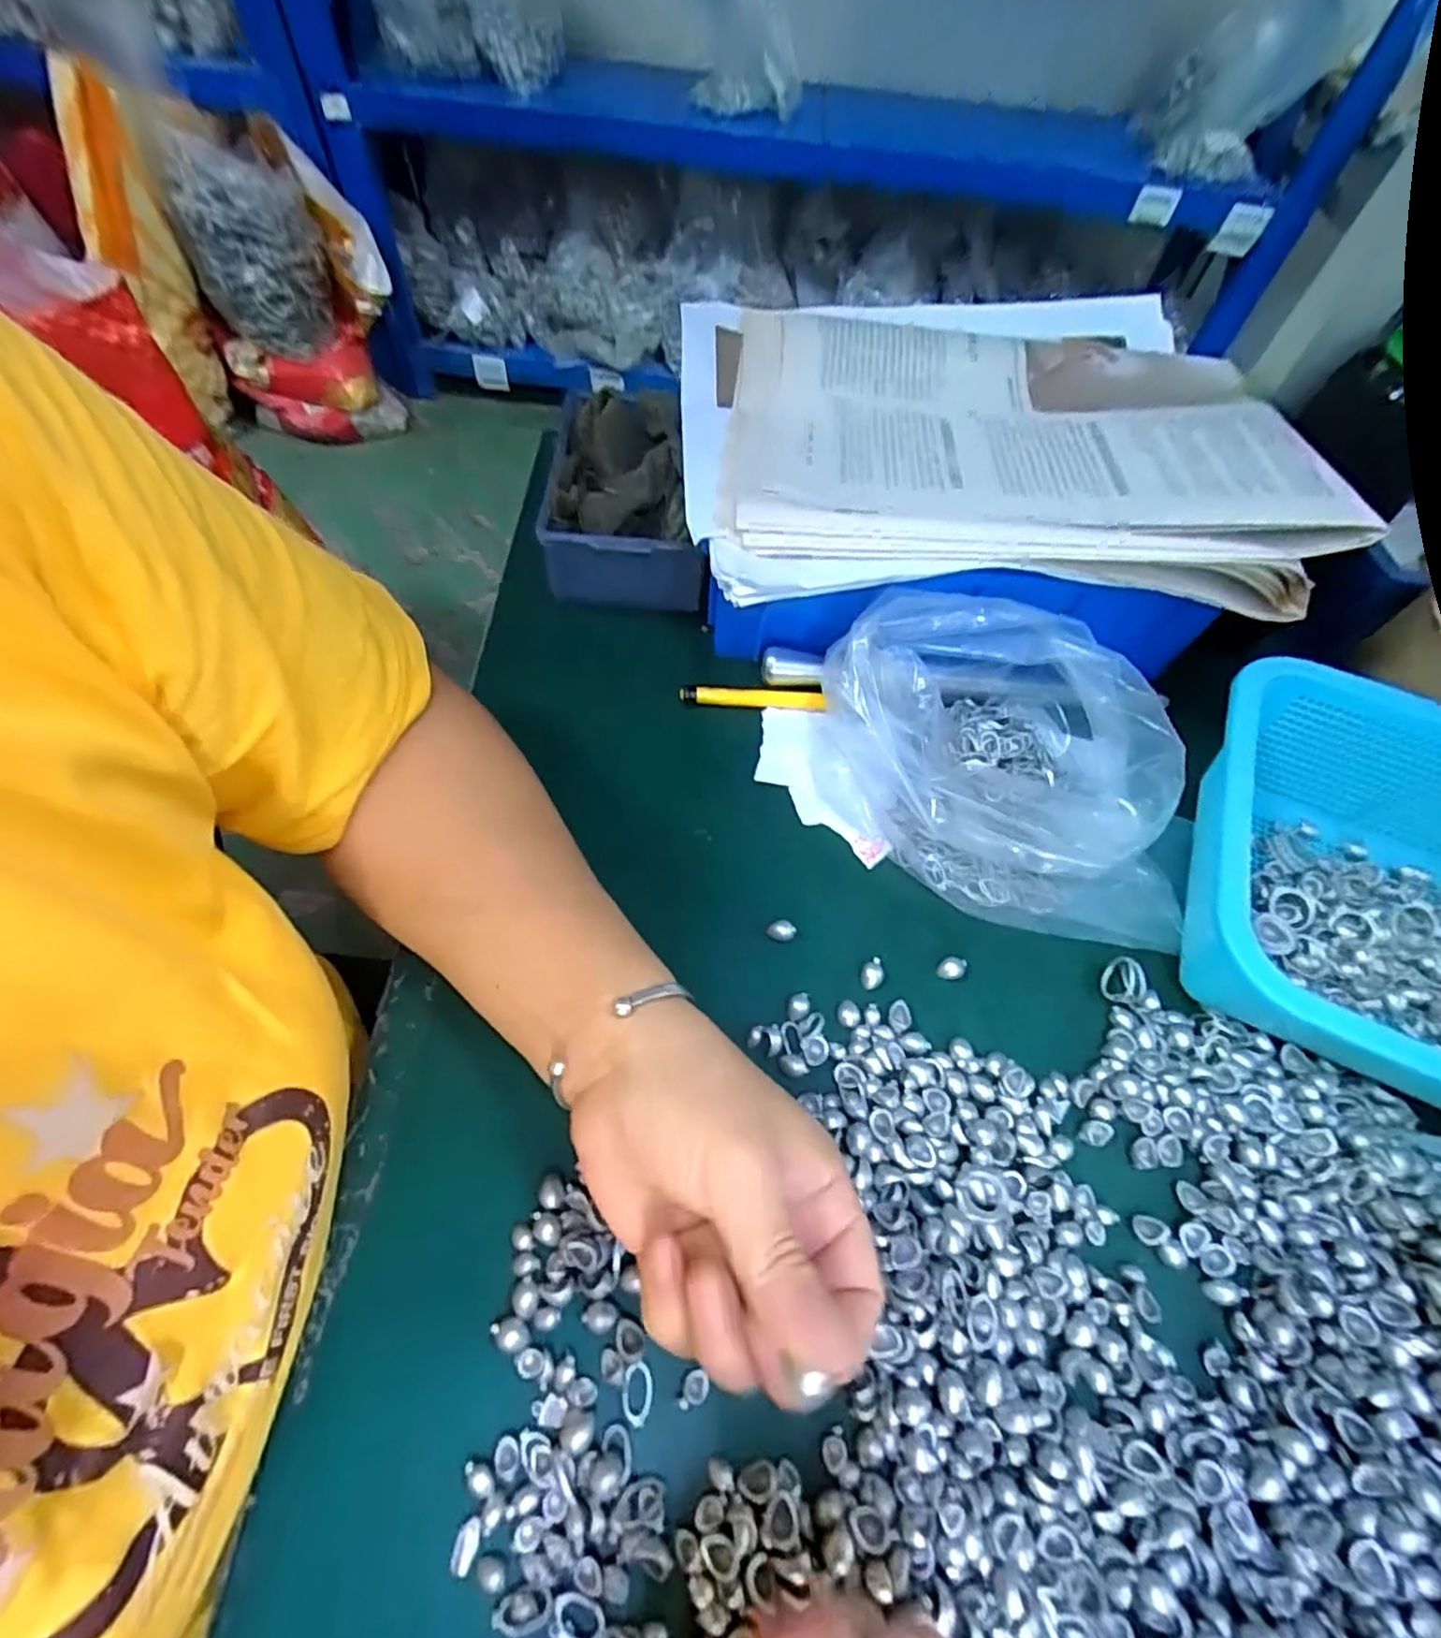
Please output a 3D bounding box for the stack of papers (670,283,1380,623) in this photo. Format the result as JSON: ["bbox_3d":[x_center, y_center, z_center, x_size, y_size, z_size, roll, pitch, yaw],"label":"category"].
[{"bbox_3d":[0.128,-0.208,0.350,0.291,0.043,0.236,1,59,-5],"label":"stack of papers"}]

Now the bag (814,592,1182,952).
[{"bbox_3d":[0.138,-0.024,0.326,0.164,0.074,0.159,-4,60,-6],"label":"bag"}]

